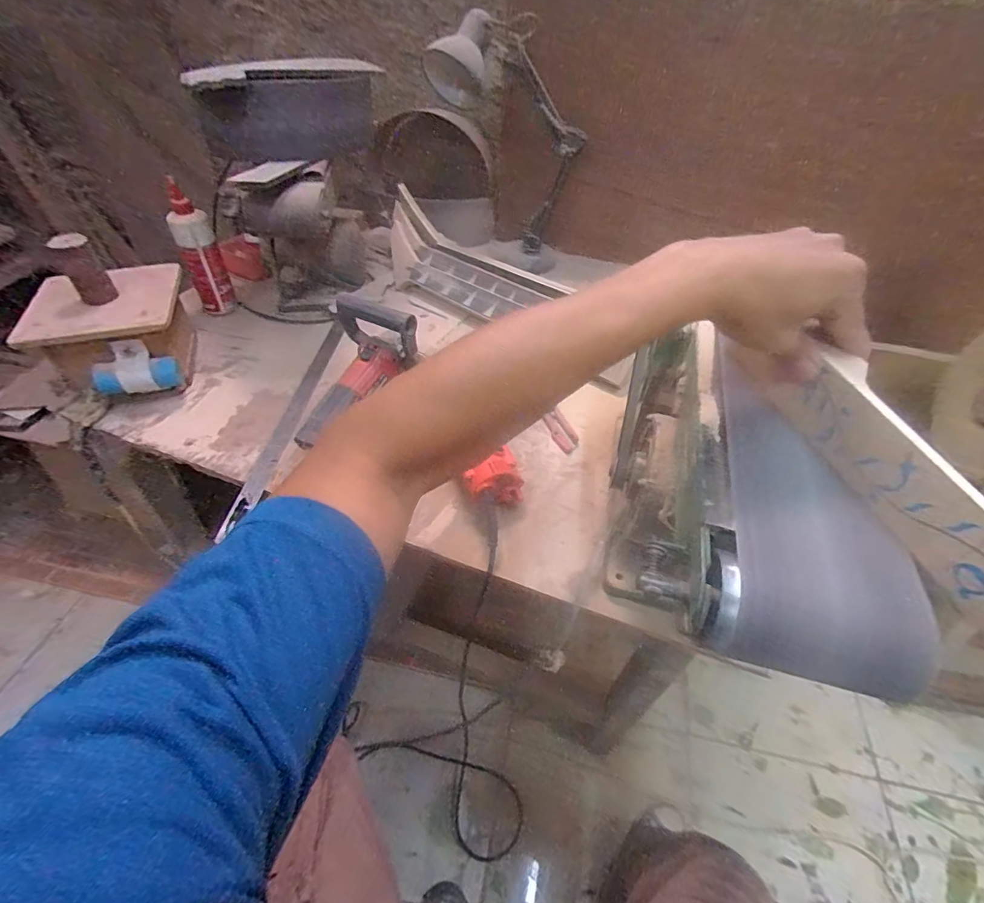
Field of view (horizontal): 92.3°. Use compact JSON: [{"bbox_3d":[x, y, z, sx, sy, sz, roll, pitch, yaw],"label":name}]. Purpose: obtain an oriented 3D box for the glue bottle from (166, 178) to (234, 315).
[{"bbox_3d":[-0.544,-0.361,0.888,0.072,0.216,0.066,-26,53,-23],"label":"glue bottle"}]

